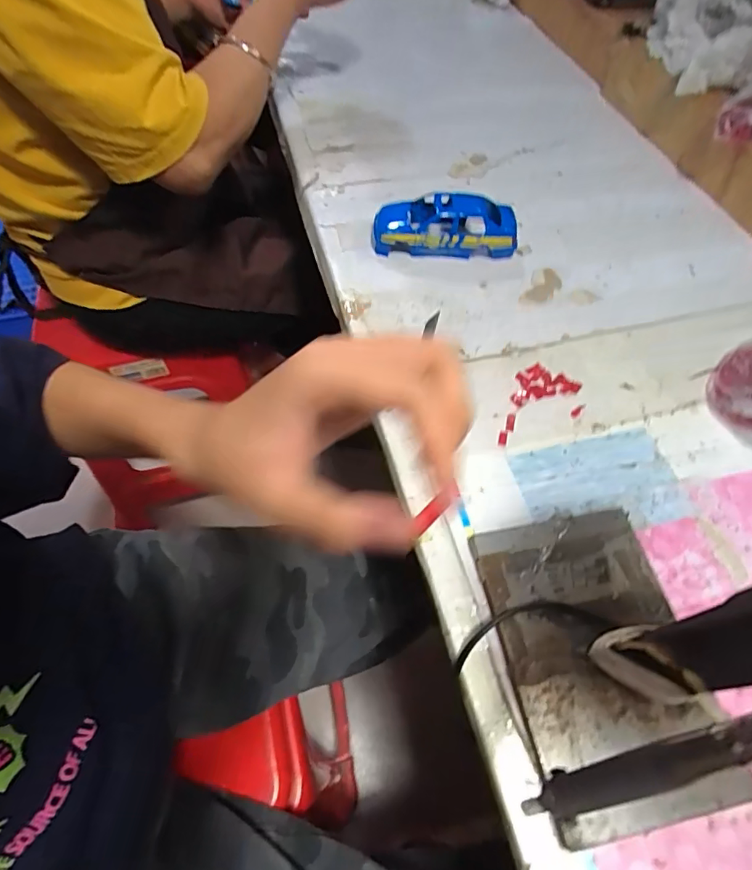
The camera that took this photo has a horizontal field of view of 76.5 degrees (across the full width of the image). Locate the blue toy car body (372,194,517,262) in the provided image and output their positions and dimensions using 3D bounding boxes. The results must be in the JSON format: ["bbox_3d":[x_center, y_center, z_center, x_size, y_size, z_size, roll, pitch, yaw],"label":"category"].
[{"bbox_3d":[0.063,-0.191,0.436,0.127,0.040,0.050,4,58,1],"label":"blue toy car body"}]

